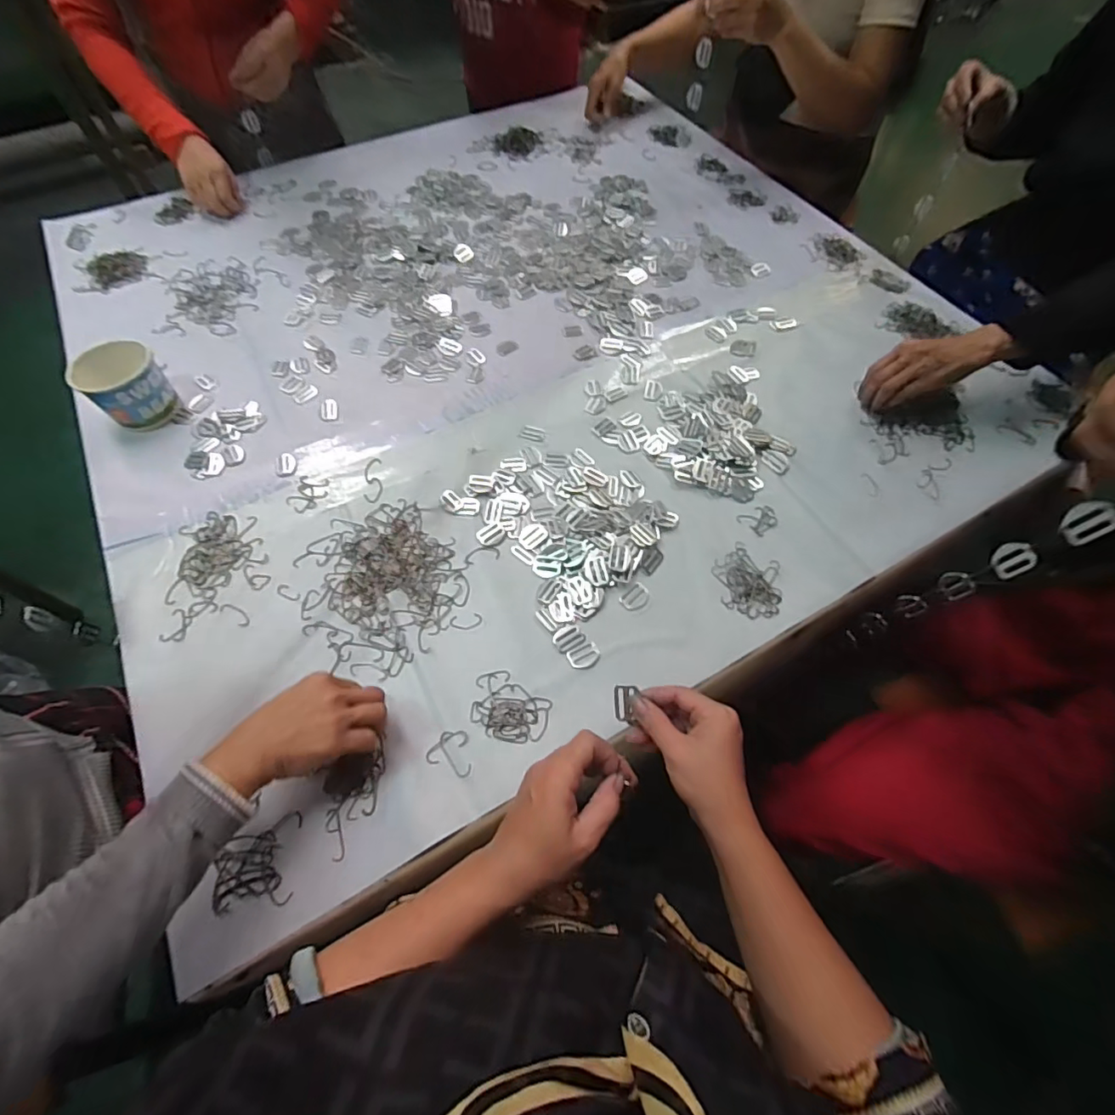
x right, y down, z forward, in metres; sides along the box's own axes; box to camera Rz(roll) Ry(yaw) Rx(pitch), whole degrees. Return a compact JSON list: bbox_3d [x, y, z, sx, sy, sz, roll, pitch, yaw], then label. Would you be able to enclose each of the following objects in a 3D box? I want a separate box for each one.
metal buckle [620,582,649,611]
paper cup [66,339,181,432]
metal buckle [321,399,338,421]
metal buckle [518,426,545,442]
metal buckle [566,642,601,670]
[{"bbox_3d":[0.085,0.044,0.575,0.032,0.004,0.023,-38,67,-20],"label":"metal buckle"},{"bbox_3d":[-0.545,-0.215,0.667,0.080,0.092,0.079,0,60,0],"label":"paper cup"},{"bbox_3d":[-0.310,-0.201,0.720,0.021,0.004,0.041,-9,60,-5],"label":"metal buckle"},{"bbox_3d":[-0.031,-0.158,0.676,0.032,0.004,0.021,14,61,8],"label":"metal buckle"},{"bbox_3d":[0.028,0.101,0.544,0.033,0.004,0.023,-22,62,-12],"label":"metal buckle"}]

